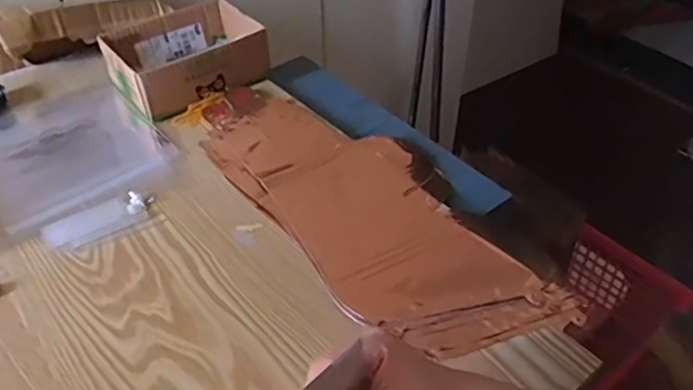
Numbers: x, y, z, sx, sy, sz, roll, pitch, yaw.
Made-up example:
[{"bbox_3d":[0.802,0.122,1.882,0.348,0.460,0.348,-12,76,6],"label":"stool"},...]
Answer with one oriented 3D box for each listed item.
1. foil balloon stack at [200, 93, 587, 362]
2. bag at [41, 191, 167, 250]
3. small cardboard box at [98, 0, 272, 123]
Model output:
[{"bbox_3d":[0.029,0.008,0.649,0.199,0.019,0.413,-27,50,-25],"label":"foil balloon stack"},{"bbox_3d":[-0.252,0.024,0.635,0.110,0.009,0.055,-22,48,-21],"label":"bag"},{"bbox_3d":[-0.209,-0.183,0.807,0.182,0.059,0.134,-31,52,-28],"label":"small cardboard box"}]

